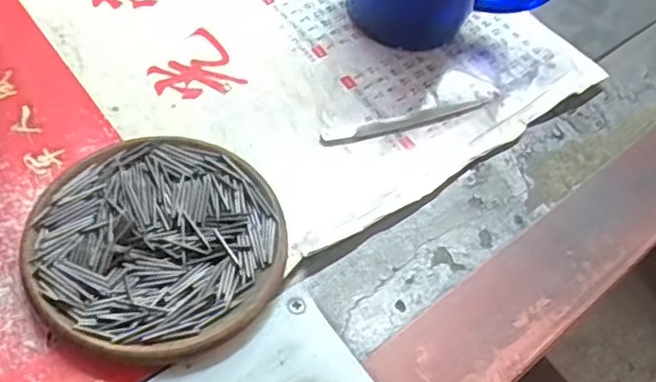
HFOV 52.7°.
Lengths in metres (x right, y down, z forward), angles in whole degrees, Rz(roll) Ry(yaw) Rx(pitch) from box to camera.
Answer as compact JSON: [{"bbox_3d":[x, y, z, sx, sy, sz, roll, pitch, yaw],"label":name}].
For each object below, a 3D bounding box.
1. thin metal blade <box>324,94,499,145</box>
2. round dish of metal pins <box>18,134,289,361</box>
[{"bbox_3d":[0.050,-0.042,0.380,0.114,0.007,0.009,-16,57,-16],"label":"thin metal blade"},{"bbox_3d":[-0.078,0.024,0.307,0.111,0.016,0.109,5,58,-8],"label":"round dish of metal pins"}]

